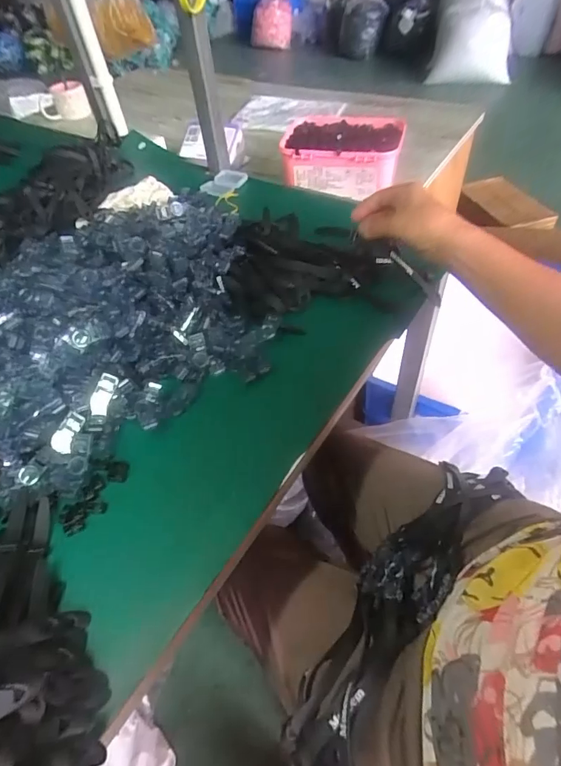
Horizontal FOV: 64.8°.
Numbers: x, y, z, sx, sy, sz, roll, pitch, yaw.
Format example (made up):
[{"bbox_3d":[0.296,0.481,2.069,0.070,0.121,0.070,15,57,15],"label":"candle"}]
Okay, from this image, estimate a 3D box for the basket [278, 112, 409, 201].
[{"bbox_3d":[0.107,-0.396,0.773,0.200,0.087,0.140,8,51,13],"label":"basket"}]

